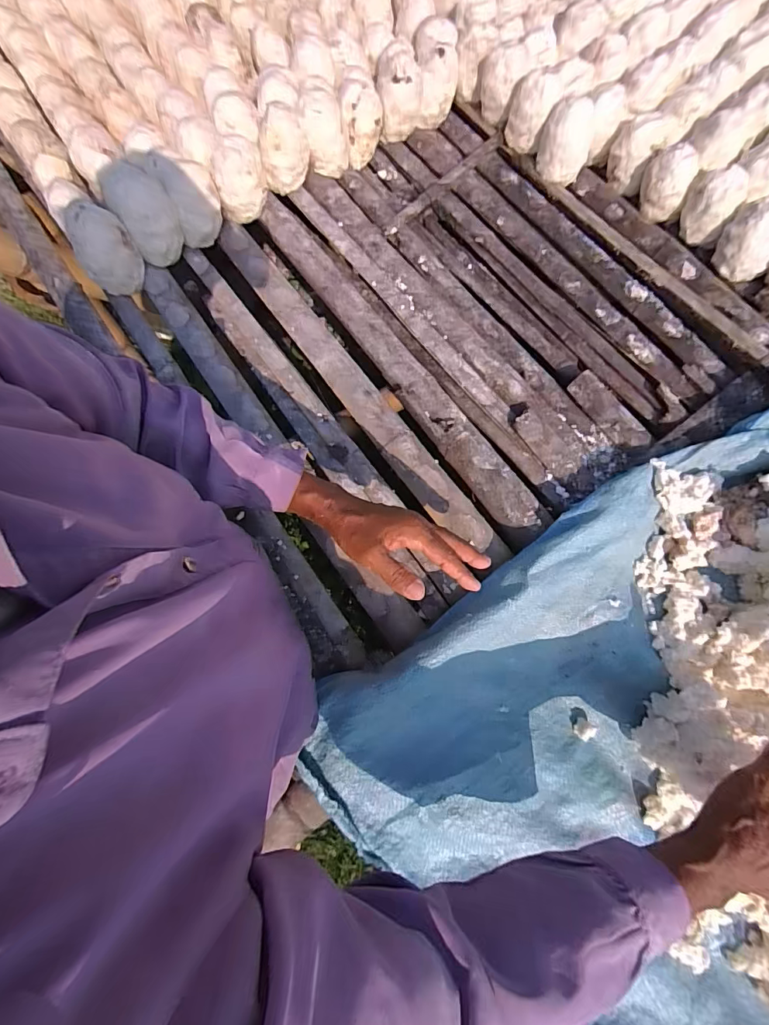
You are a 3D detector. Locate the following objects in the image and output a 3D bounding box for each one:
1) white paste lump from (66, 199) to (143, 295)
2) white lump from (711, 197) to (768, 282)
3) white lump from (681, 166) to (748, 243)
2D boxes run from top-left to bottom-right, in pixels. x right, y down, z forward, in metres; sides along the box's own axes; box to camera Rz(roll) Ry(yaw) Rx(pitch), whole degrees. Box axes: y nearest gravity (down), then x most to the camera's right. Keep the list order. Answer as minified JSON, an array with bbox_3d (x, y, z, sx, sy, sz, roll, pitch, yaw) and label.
[{"bbox_3d":[-0.420,-0.405,0.661,0.084,0.083,0.101,-11,74,-2],"label":"white paste lump"},{"bbox_3d":[0.561,-0.415,0.672,0.084,0.087,0.066,40,79,11],"label":"white lump"},{"bbox_3d":[0.514,-0.483,0.698,0.074,0.089,0.059,35,78,10],"label":"white lump"}]

